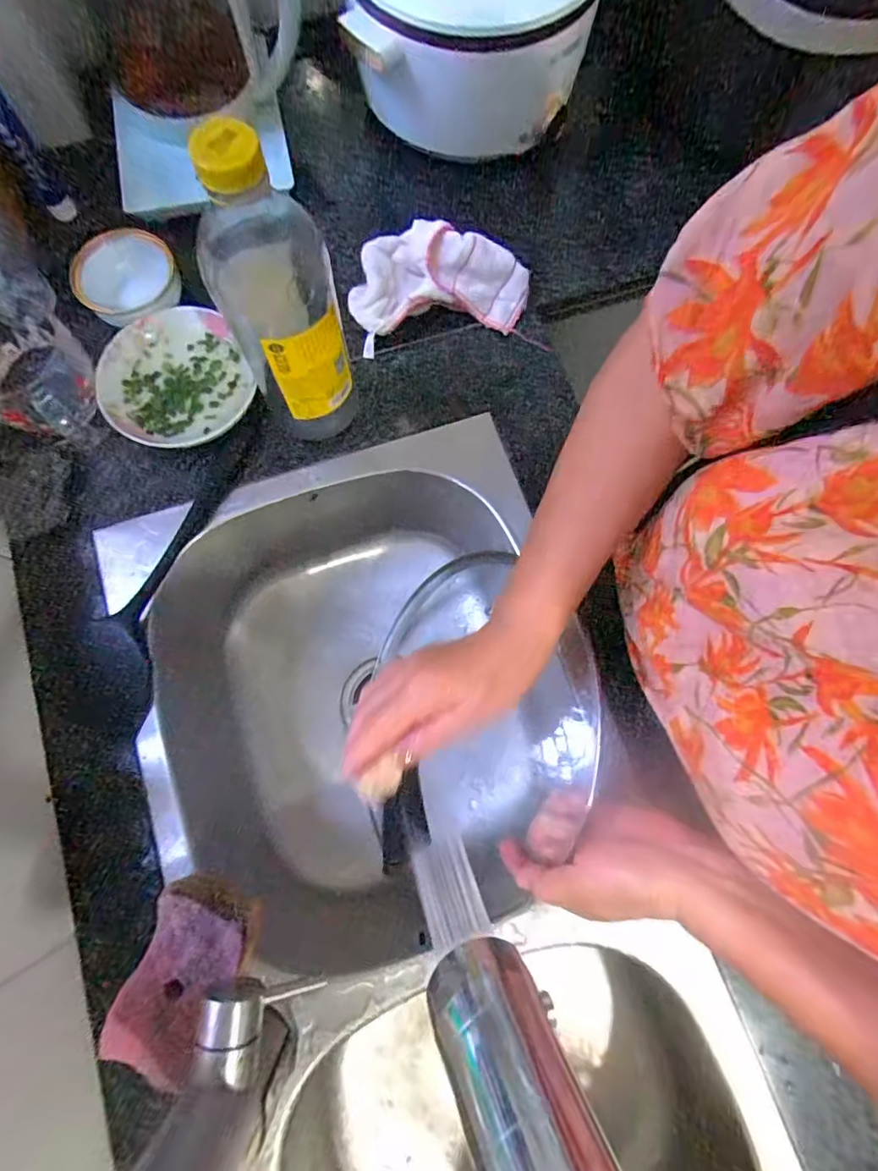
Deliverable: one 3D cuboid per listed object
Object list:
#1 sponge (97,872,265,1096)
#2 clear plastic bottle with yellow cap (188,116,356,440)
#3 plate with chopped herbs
[{"bbox_3d":[-0.187,0.286,0.376,0.073,0.040,0.113,24,77,4],"label":"sponge"},{"bbox_3d":[-0.120,-0.206,0.391,0.079,0.247,0.079,-21,78,-7],"label":"clear plastic bottle with yellow cap"},{"bbox_3d":[-0.262,-0.203,0.505,0.138,0.019,0.138,0,76,-2],"label":"plate with chopped herbs"}]

